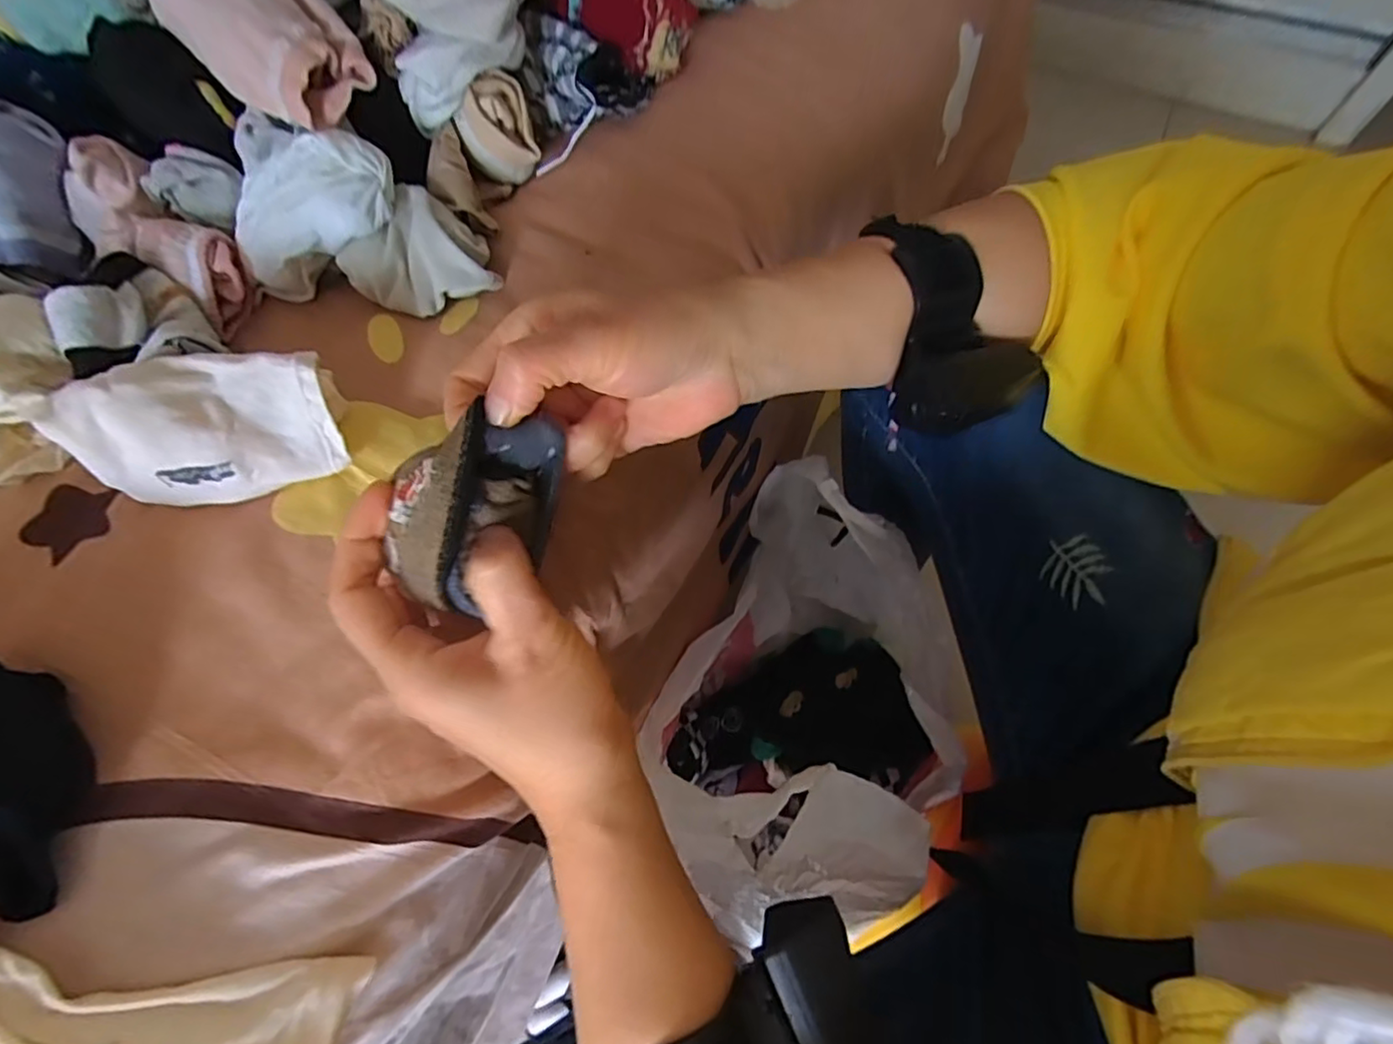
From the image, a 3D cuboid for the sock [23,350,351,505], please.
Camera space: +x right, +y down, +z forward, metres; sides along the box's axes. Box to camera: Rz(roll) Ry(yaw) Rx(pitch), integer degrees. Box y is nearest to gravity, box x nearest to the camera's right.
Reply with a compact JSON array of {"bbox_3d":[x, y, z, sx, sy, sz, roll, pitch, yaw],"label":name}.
[{"bbox_3d":[-0.210,-0.040,0.276,0.096,0.069,0.041,-25,66,-10],"label":"sock"}]

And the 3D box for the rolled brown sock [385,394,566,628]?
[{"bbox_3d":[-0.083,-0.006,0.233,0.051,0.047,0.065,6,63,5],"label":"rolled brown sock"}]

